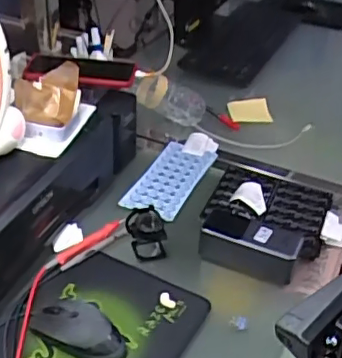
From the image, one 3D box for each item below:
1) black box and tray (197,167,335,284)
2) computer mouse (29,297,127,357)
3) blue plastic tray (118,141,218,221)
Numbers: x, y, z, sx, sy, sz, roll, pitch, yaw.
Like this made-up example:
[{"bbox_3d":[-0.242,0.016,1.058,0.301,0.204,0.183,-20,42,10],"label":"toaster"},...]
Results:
[{"bbox_3d":[0.135,0.049,0.851,0.169,0.059,0.227,13,36,15],"label":"black box and tray"},{"bbox_3d":[-0.105,0.170,0.670,0.121,0.040,0.059,21,39,24],"label":"computer mouse"},{"bbox_3d":[0.001,-0.003,0.948,0.087,0.015,0.191,15,37,18],"label":"blue plastic tray"}]

